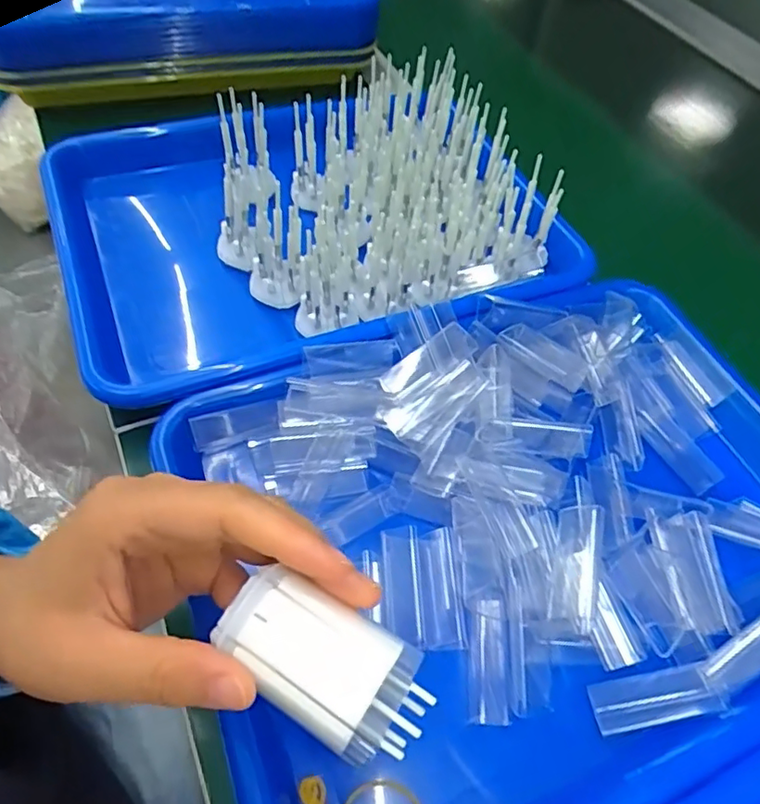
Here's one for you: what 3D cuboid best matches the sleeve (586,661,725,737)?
[{"bbox_3d":[0.120,0.130,0.256,0.052,0.004,0.019,-15,55,5],"label":"sleeve"}]

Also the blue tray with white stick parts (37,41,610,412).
[{"bbox_3d":[-0.047,-0.129,0.413,0.337,0.073,0.245,-18,58,-18],"label":"blue tray with white stick parts"}]

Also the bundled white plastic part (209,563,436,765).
[{"bbox_3d":[-0.017,0.083,0.186,0.067,0.018,0.036,29,56,14],"label":"bundled white plastic part"}]

